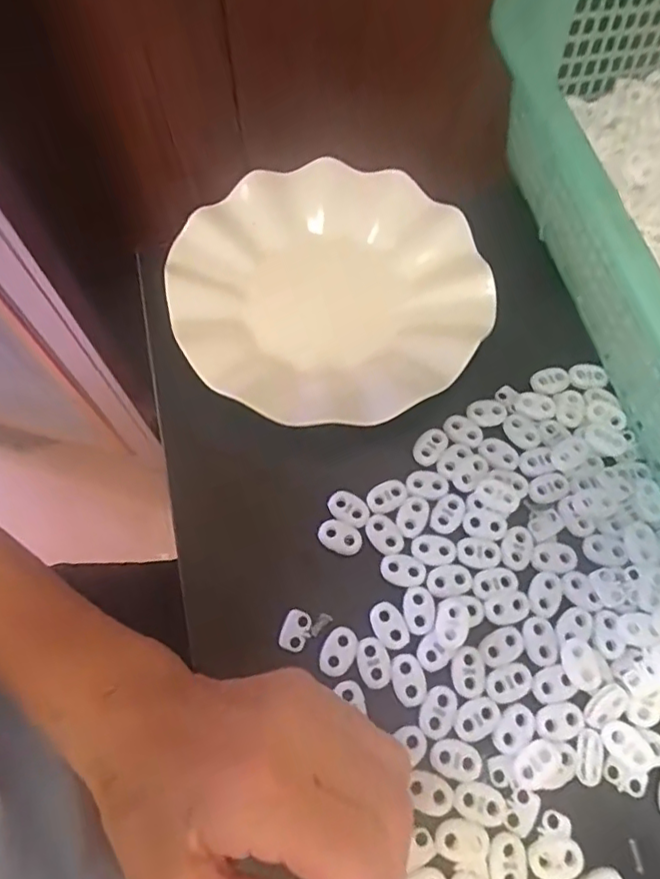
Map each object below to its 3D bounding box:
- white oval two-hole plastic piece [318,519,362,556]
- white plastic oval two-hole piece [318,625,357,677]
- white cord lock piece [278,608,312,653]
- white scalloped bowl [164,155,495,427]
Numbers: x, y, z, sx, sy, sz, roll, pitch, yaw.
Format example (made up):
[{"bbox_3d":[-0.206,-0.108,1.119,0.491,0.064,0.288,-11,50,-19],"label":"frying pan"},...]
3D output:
[{"bbox_3d":[0.005,0.050,0.293,0.023,0.004,0.015,21,67,9],"label":"white oval two-hole plastic piece"},{"bbox_3d":[0.004,0.101,0.270,0.015,0.004,0.023,20,67,9],"label":"white plastic oval two-hole piece"},{"bbox_3d":[-0.017,0.093,0.277,0.013,0.004,0.020,21,67,9],"label":"white cord lock piece"},{"bbox_3d":[-0.003,-0.090,0.347,0.177,0.038,0.179,0,66,0],"label":"white scalloped bowl"}]

